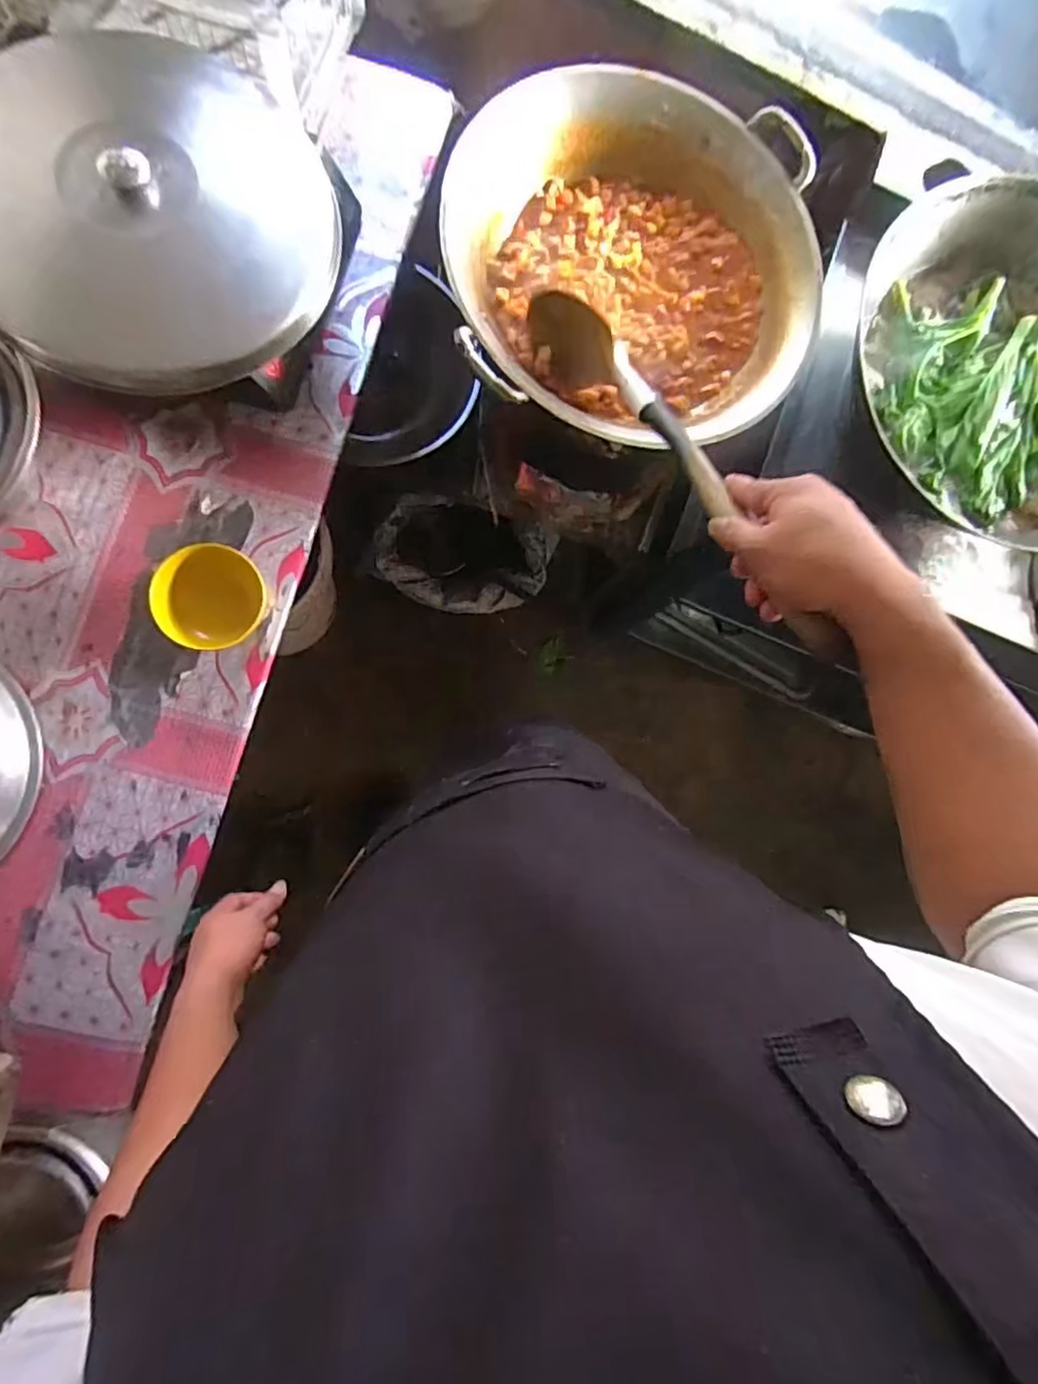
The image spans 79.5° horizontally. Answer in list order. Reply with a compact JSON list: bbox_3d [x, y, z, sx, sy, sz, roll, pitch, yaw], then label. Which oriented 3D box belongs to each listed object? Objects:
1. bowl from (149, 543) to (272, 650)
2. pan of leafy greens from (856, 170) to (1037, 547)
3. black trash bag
[{"bbox_3d":[-0.337,-0.104,0.693,0.107,0.053,0.110,1,85,-8],"label":"bowl"},{"bbox_3d":[0.599,-0.378,0.733,0.349,0.083,0.413,-22,88,-9],"label":"pan of leafy greens"},{"bbox_3d":[-0.115,-0.294,1.369,0.368,0.149,0.212,6,84,-7],"label":"black trash bag"}]

